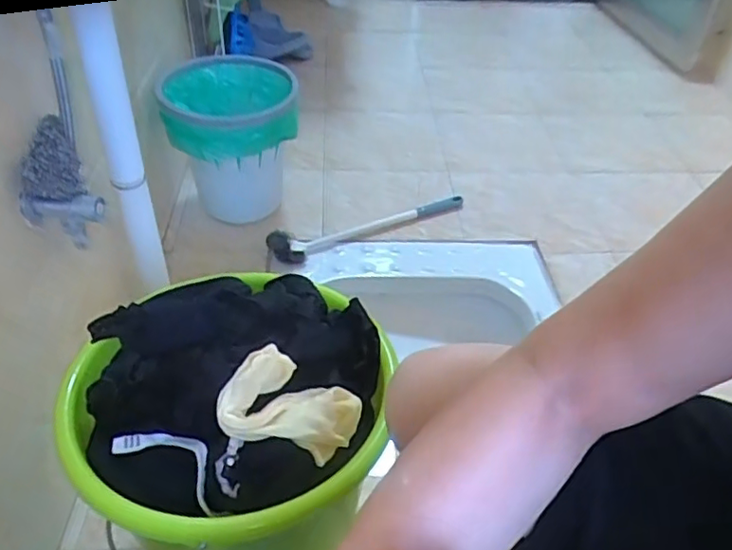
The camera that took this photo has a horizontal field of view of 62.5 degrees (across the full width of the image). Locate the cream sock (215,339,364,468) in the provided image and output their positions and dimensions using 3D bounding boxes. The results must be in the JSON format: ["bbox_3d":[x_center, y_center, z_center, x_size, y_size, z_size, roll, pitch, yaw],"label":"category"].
[{"bbox_3d":[-0.067,0.111,0.526,0.119,0.069,0.063,8,41,6],"label":"cream sock"}]

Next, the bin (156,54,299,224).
[{"bbox_3d":[-0.266,-0.267,1.232,0.252,0.273,0.271,-9,42,-13],"label":"bin"}]

